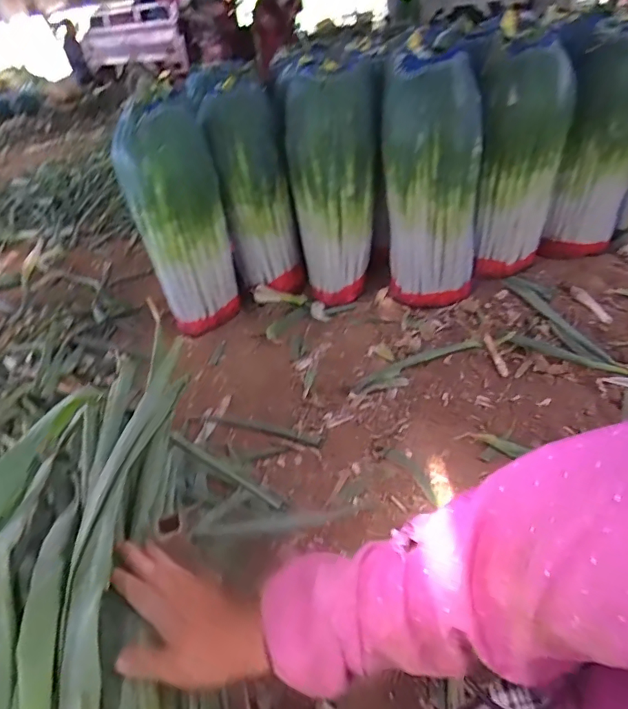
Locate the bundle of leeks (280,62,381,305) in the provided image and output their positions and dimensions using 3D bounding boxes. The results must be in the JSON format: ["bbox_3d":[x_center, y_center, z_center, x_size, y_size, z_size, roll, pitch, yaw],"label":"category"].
[{"bbox_3d":[0.062,-0.533,1.501,0.302,0.687,0.230,-5,39,6],"label":"bundle of leeks"}]

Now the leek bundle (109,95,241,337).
[{"bbox_3d":[-0.446,-0.452,1.555,0.285,0.666,0.372,-16,39,-11],"label":"leek bundle"}]

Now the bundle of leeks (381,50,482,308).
[{"bbox_3d":[0.366,-0.502,1.450,0.293,0.719,0.351,2,40,14],"label":"bundle of leeks"}]

